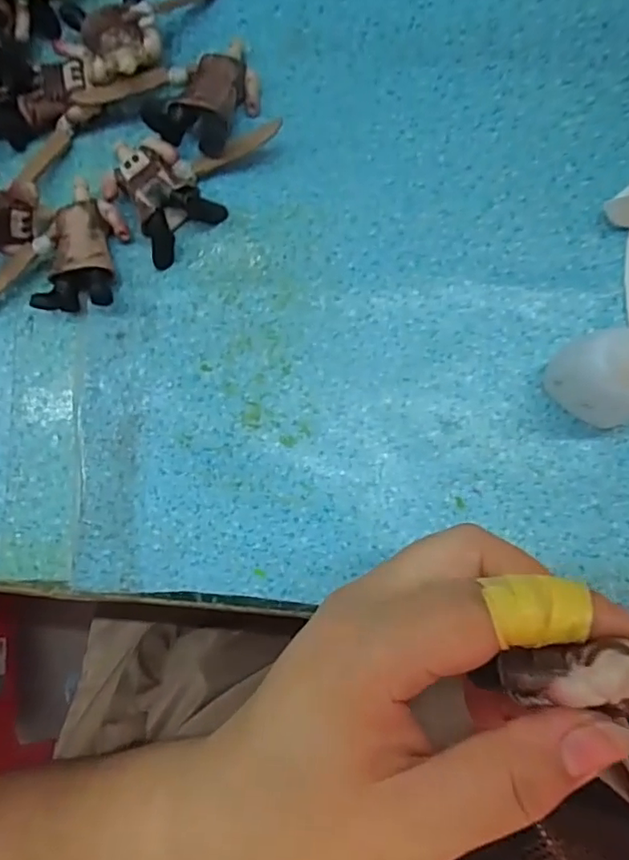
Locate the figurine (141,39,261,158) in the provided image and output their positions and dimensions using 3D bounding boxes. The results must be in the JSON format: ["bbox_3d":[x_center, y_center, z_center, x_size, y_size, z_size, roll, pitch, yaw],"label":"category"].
[{"bbox_3d":[-0.045,-0.150,0.258,0.035,0.022,0.057,29,86,9],"label":"figurine"}]

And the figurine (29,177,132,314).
[{"bbox_3d":[-0.103,-0.082,0.255,0.035,0.020,0.058,-2,82,6],"label":"figurine"}]

